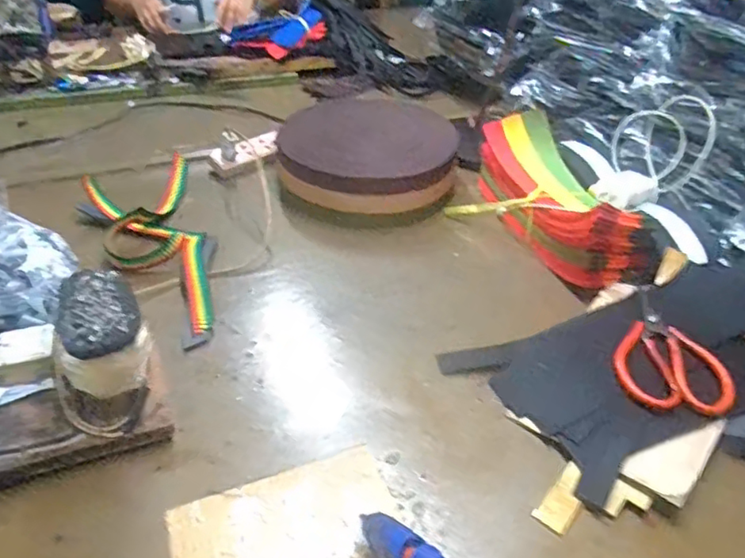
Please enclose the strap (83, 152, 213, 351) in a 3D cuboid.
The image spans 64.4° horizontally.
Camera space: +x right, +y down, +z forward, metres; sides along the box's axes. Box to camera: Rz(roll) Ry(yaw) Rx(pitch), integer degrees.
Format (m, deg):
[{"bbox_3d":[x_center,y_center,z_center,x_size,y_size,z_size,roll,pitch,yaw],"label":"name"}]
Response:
[{"bbox_3d":[-0.272,-0.049,0.736,0.132,0.047,0.374,-12,39,-18],"label":"strap"}]

